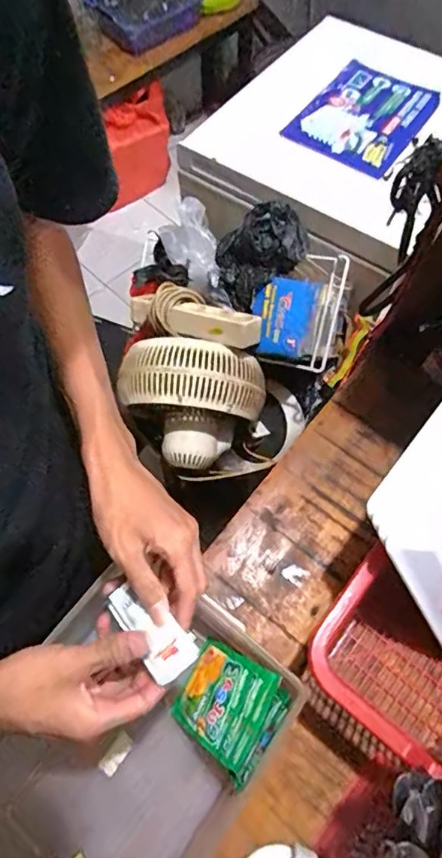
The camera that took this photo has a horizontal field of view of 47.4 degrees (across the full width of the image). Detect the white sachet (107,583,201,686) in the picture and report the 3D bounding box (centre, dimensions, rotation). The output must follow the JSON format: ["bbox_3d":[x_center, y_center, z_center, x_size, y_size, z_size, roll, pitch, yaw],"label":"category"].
[{"bbox_3d":[-0.056,0.149,0.374,0.079,0.019,0.034,35,67,26],"label":"white sachet"}]

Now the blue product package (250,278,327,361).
[{"bbox_3d":[0.095,-0.169,0.772,0.099,0.024,0.116,13,102,10],"label":"blue product package"}]

